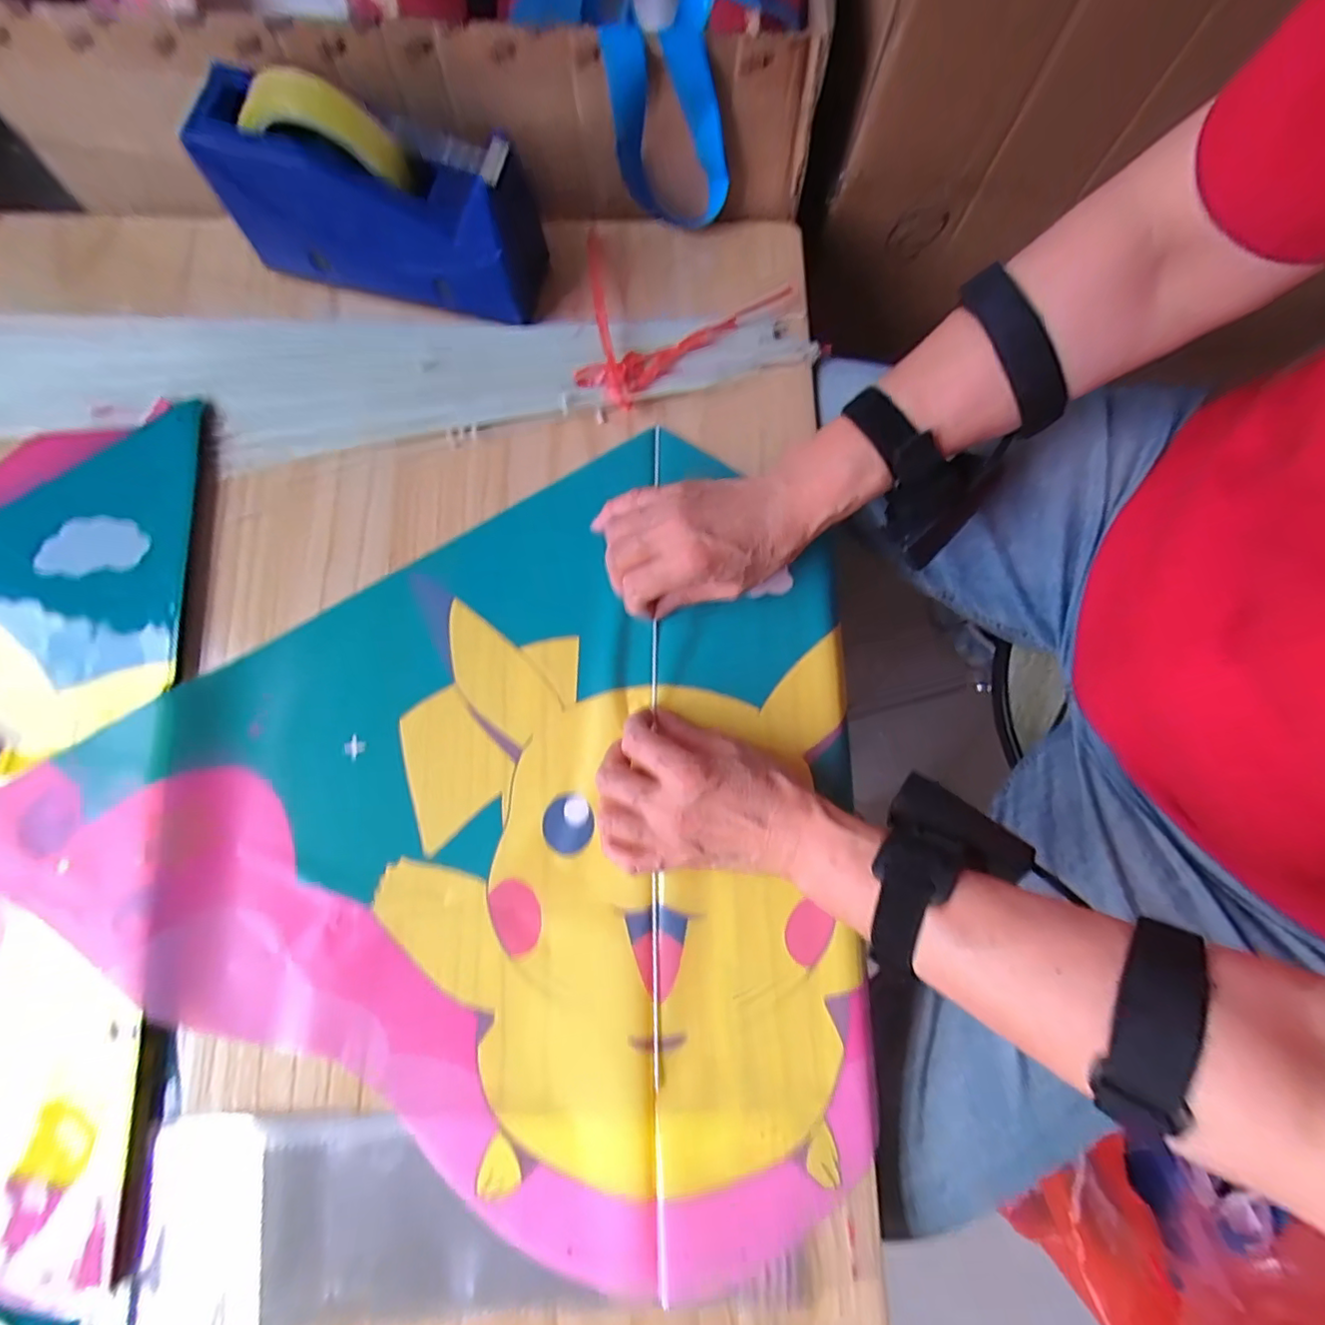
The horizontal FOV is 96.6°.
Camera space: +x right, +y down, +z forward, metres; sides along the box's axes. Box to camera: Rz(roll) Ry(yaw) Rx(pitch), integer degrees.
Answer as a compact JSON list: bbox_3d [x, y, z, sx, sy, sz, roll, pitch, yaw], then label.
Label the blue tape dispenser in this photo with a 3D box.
[{"bbox_3d":[-0.188,-0.311,0.394,0.200,0.107,0.073,10,78,0],"label":"blue tape dispenser"}]

